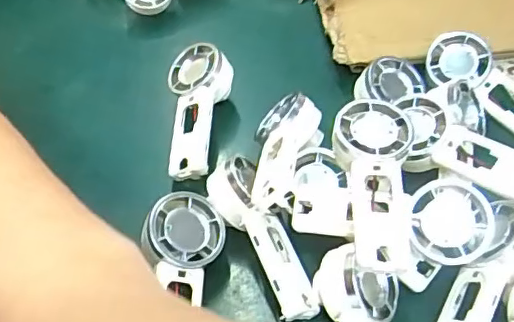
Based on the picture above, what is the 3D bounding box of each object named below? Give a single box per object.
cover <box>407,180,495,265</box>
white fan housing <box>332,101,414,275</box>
[{"bbox_3d":[0.090,0.028,0.265,0.037,0.004,0.037,-3,80,15],"label":"cover"},{"bbox_3d":[0.058,0.010,0.276,0.036,0.013,0.086,-3,72,3],"label":"white fan housing"}]

